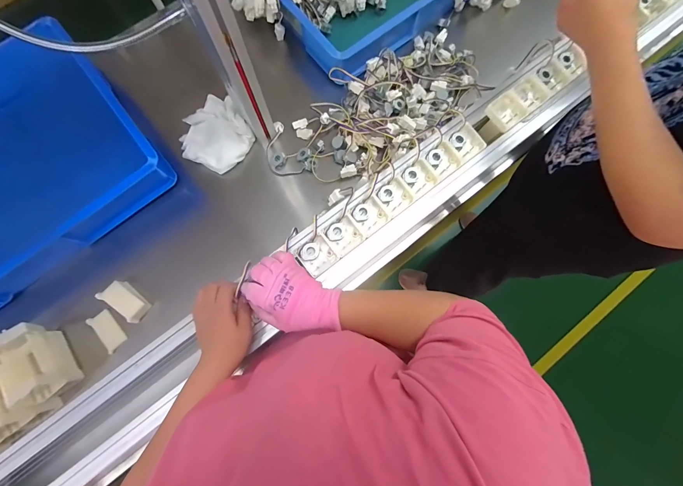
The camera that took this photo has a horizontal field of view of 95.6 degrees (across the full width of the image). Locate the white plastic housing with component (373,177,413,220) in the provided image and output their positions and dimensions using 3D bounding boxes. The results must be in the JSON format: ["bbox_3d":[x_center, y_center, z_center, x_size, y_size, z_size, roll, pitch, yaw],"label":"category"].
[{"bbox_3d":[0.082,-0.070,0.488,0.047,0.018,0.046,-37,81,-7],"label":"white plastic housing with component"}]

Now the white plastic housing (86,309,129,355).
[{"bbox_3d":[-0.426,0.159,0.563,0.036,0.016,0.075,-43,81,-8],"label":"white plastic housing"}]

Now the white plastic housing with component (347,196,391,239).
[{"bbox_3d":[0.041,-0.040,0.479,0.050,0.017,0.049,-37,81,-7],"label":"white plastic housing with component"}]

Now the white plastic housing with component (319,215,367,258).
[{"bbox_3d":[0.002,-0.010,0.472,0.051,0.014,0.046,-34,80,-7],"label":"white plastic housing with component"}]

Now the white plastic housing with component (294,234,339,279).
[{"bbox_3d":[-0.036,0.020,0.467,0.048,0.013,0.049,-40,81,-8],"label":"white plastic housing with component"}]

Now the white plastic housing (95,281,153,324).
[{"bbox_3d":[-0.388,0.104,0.560,0.073,0.032,0.043,39,81,7],"label":"white plastic housing"}]

